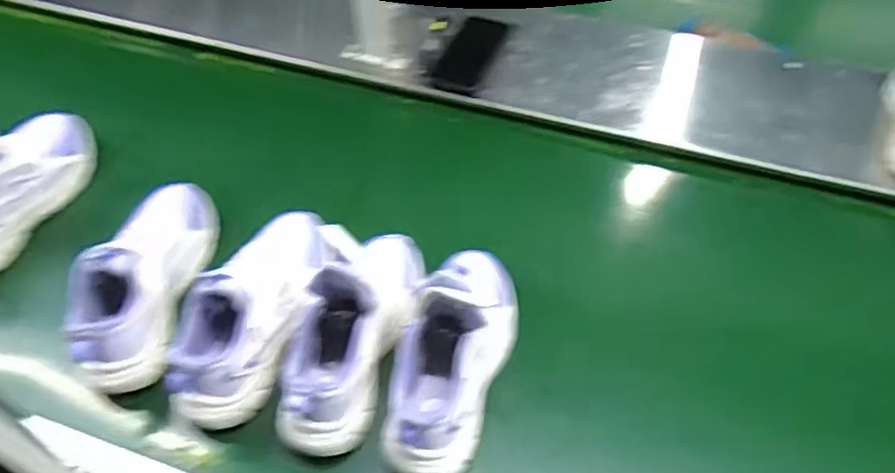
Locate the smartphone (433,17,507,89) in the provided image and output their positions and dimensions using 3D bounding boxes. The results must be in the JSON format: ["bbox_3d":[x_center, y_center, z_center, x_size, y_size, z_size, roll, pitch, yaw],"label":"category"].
[{"bbox_3d":[0.037,-0.271,0.948,0.069,0.011,0.152,21,58,7],"label":"smartphone"}]

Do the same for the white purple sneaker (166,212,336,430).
[{"bbox_3d":[-0.194,0.063,0.677,0.083,0.108,0.251,15,55,12],"label":"white purple sneaker"}]

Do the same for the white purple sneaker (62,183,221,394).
[{"bbox_3d":[-0.328,0.032,0.705,0.080,0.104,0.246,6,53,6],"label":"white purple sneaker"}]

